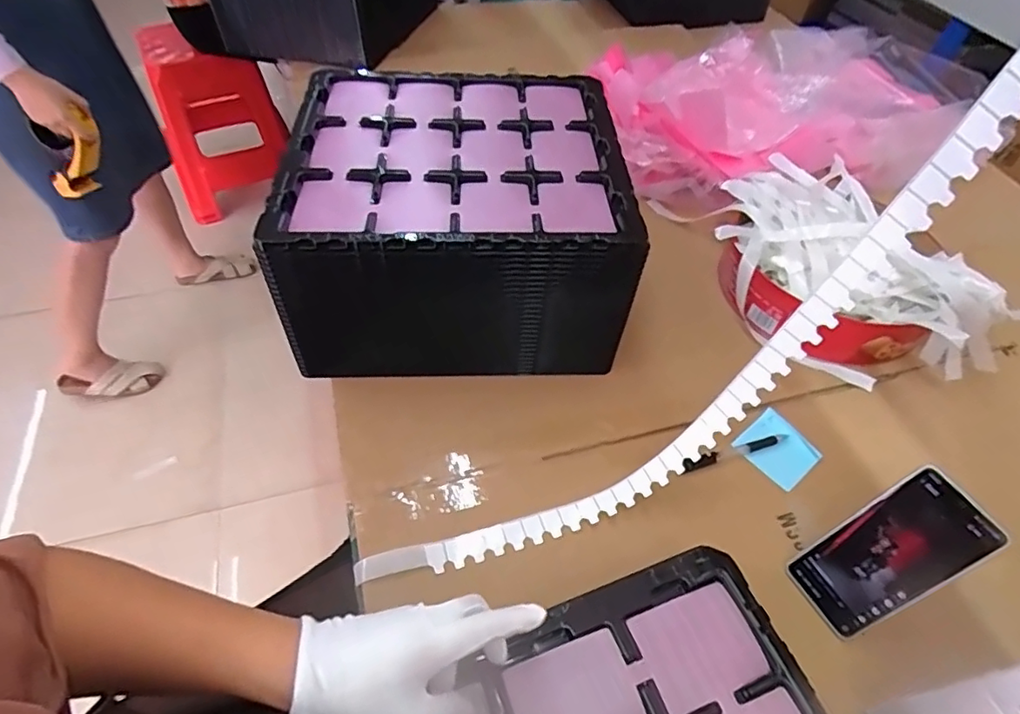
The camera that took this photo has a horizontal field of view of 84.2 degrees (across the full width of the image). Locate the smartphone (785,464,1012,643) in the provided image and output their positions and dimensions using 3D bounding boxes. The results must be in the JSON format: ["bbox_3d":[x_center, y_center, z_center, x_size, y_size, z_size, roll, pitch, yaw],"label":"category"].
[{"bbox_3d":[0.332,0.176,0.499,0.011,0.167,0.078,2,43,-45],"label":"smartphone"}]

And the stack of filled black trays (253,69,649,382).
[{"bbox_3d":[-0.062,-0.163,0.711,0.366,0.218,0.341,-1,52,-3],"label":"stack of filled black trays"}]

